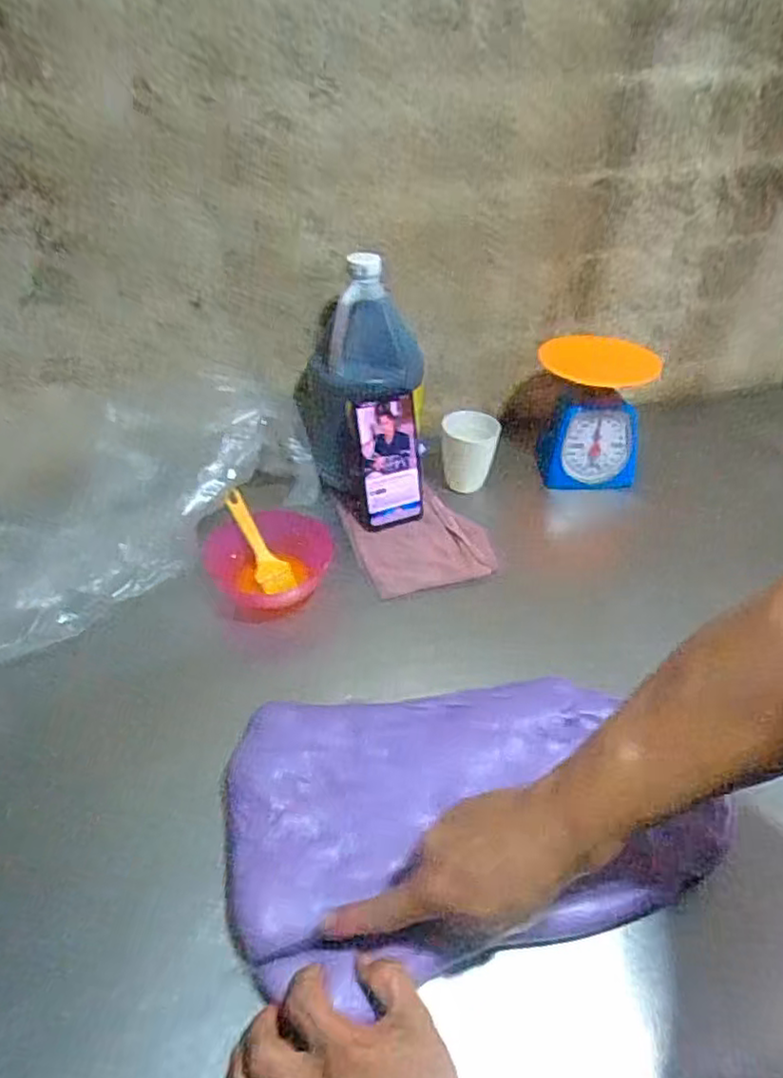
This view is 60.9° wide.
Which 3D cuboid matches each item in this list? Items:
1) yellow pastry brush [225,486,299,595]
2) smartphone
[{"bbox_3d":[-0.159,0.002,0.777,0.044,0.009,0.140,-26,76,-27],"label":"yellow pastry brush"},{"bbox_3d":[-0.002,-0.095,0.833,0.073,0.161,0.012,-13,26,-13],"label":"smartphone"}]

